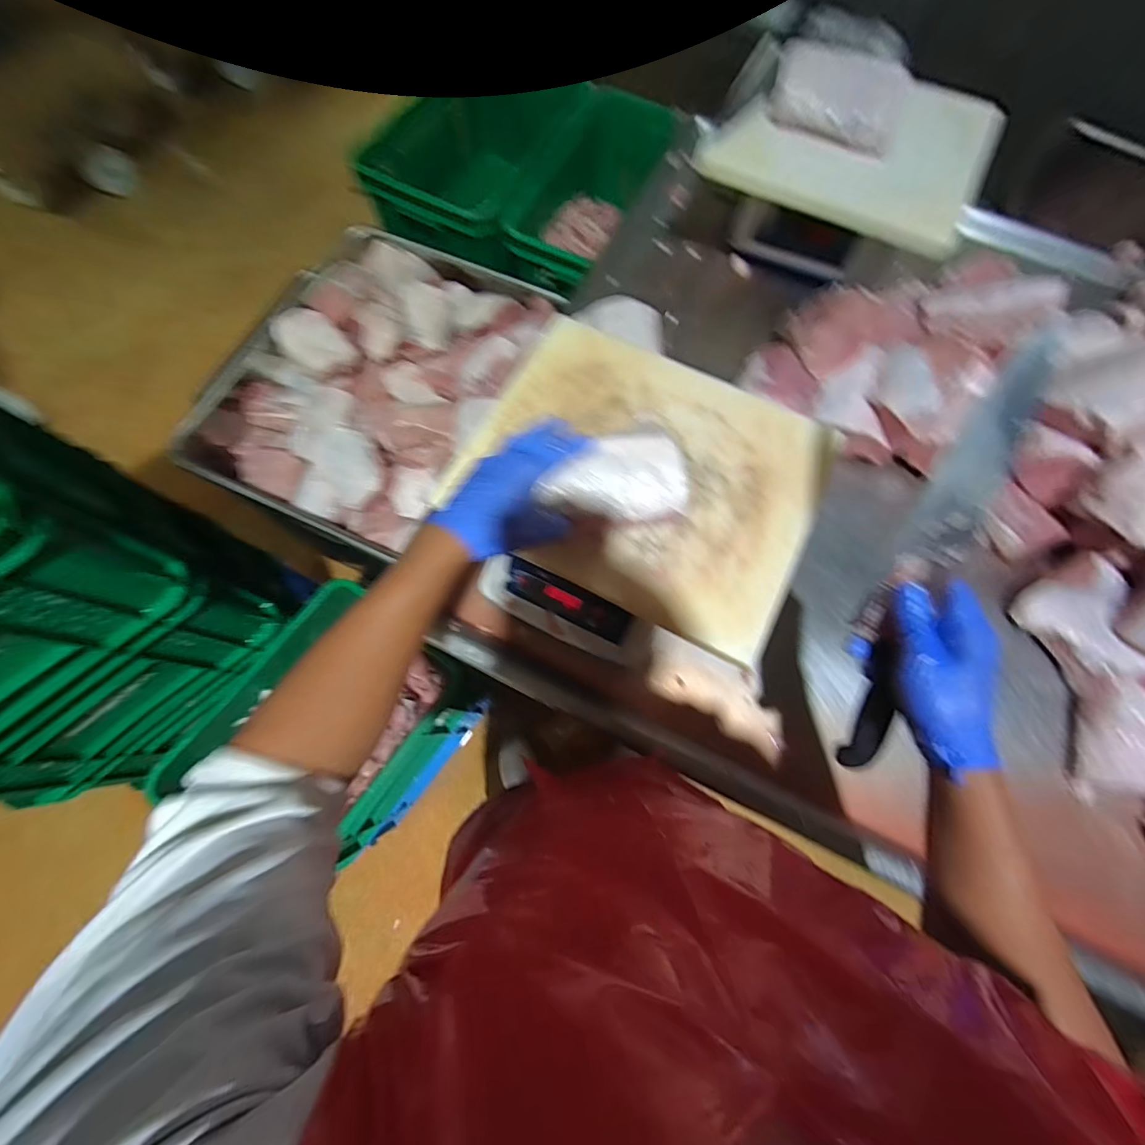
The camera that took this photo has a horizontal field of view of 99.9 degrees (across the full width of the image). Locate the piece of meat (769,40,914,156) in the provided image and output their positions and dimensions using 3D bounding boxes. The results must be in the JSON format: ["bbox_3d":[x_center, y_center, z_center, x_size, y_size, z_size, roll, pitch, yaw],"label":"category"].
[{"bbox_3d":[0.380,-0.679,0.686,0.182,0.023,0.105,20,116,6],"label":"piece of meat"}]

